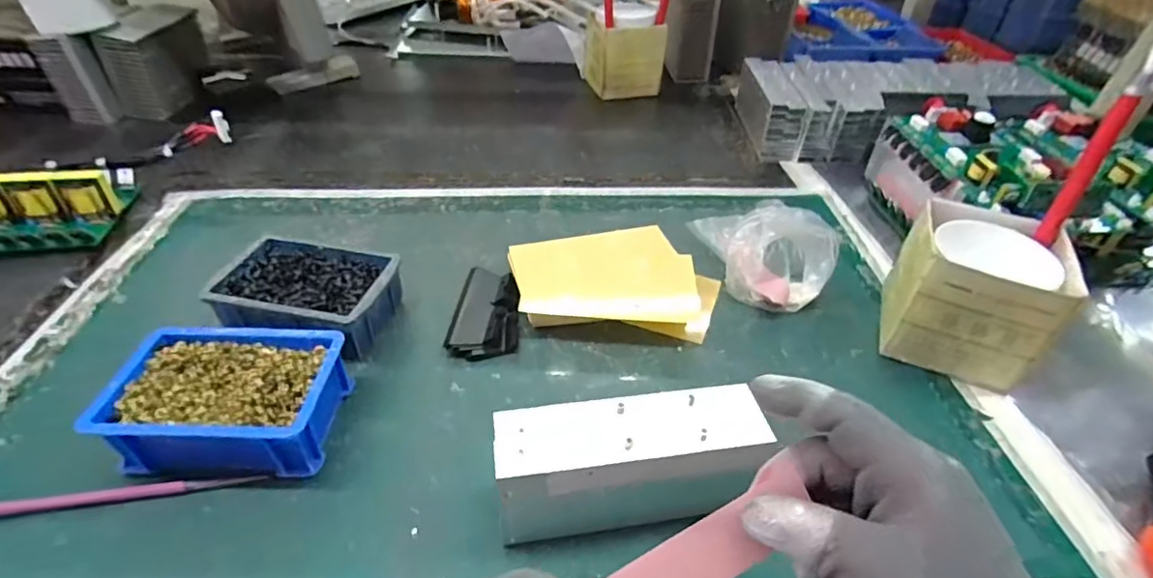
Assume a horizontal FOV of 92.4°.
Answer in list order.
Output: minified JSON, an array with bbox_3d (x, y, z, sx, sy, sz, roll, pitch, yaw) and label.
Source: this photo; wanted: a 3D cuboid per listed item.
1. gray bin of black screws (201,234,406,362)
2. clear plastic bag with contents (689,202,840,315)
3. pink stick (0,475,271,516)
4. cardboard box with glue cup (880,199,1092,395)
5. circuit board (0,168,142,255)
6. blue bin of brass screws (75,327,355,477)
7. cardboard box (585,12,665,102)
[{"bbox_3d":[-0.240,0.006,0.501,0.144,0.053,0.099,9,42,8],"label":"gray bin of black screws"},{"bbox_3d":[0.185,-0.043,0.553,0.136,0.083,0.098,14,43,13],"label":"clear plastic bag with contents"},{"bbox_3d":[-0.320,0.137,0.373,0.205,0.010,0.014,-6,42,-8],"label":"pink stick"},{"bbox_3d":[0.346,0.002,0.492,0.107,0.115,0.118,18,44,17],"label":"cardboard box with glue cup"},{"bbox_3d":[-0.614,-0.096,0.604,0.185,0.056,0.128,-9,43,-12],"label":"circuit board"},{"bbox_3d":[-0.254,0.081,0.409,0.145,0.058,0.102,0,42,-3],"label":"blue bin of brass screws"},{"bbox_3d":[0.079,-0.393,0.930,0.108,0.109,0.103,-9,43,-12],"label":"cardboard box"}]

